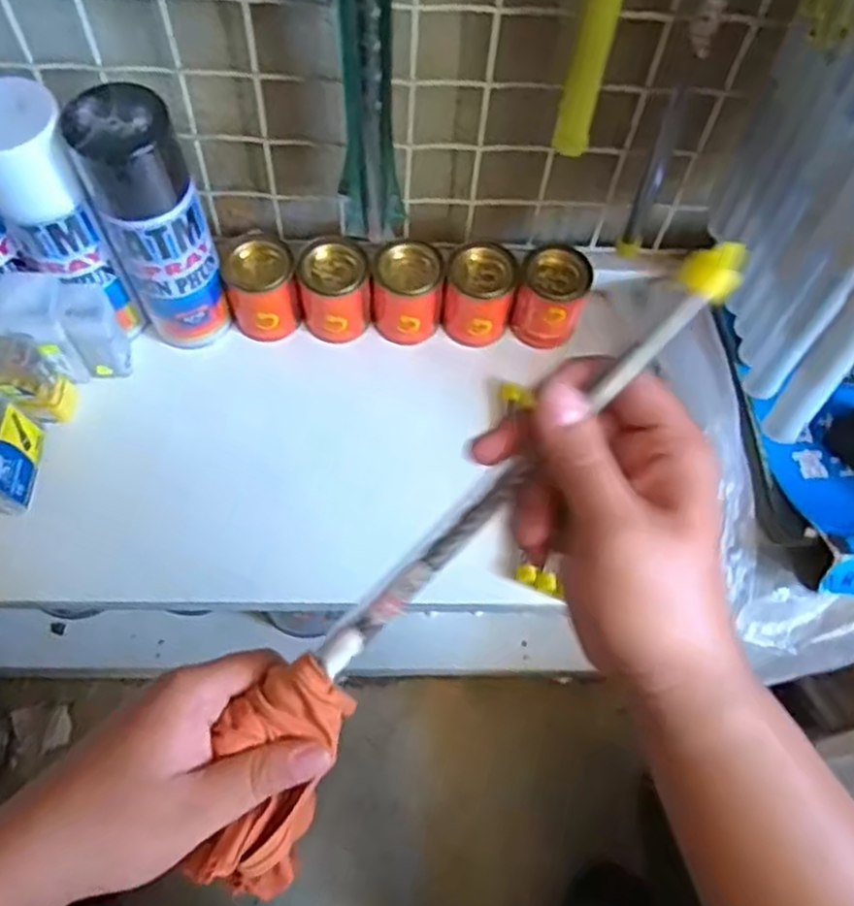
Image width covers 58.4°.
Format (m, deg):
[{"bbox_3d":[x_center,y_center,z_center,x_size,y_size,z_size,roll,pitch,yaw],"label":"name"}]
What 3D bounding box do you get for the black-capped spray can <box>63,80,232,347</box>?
[{"bbox_3d":[-0.186,-0.150,0.536,0.061,0.204,0.053,-20,63,-13],"label":"black-capped spray can"}]

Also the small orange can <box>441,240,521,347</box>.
[{"bbox_3d":[0.042,-0.126,0.611,0.053,0.069,0.045,11,61,3],"label":"small orange can"}]

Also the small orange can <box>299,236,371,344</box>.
[{"bbox_3d":[-0.072,-0.129,0.605,0.051,0.065,0.052,1,60,-2],"label":"small orange can"}]

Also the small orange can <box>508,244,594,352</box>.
[{"bbox_3d":[0.098,-0.123,0.606,0.052,0.059,0.052,1,60,-2],"label":"small orange can"}]

